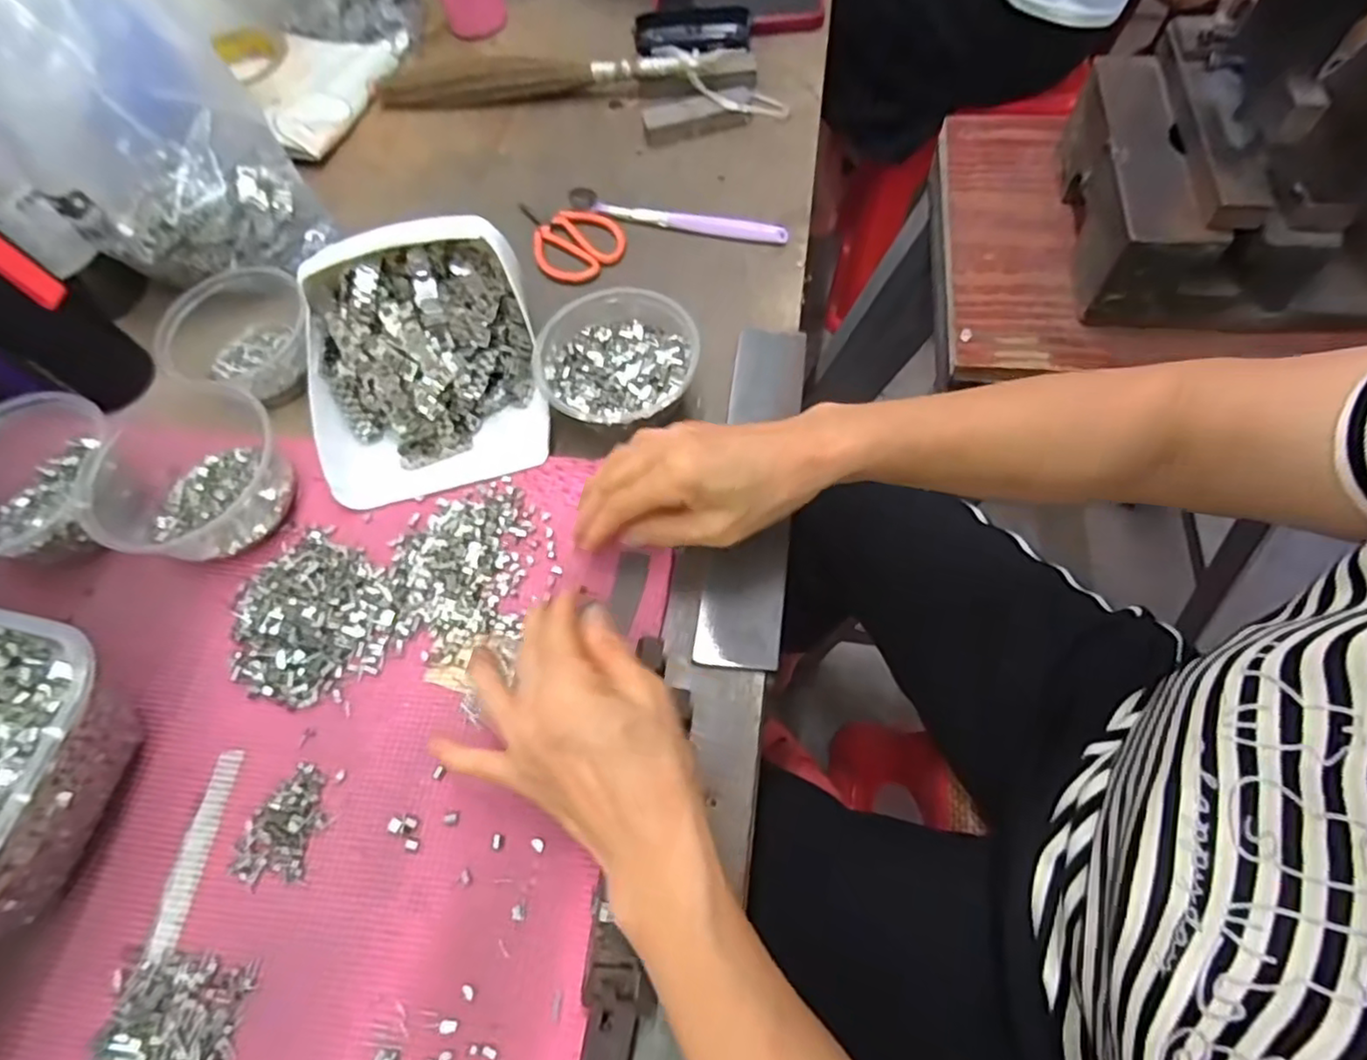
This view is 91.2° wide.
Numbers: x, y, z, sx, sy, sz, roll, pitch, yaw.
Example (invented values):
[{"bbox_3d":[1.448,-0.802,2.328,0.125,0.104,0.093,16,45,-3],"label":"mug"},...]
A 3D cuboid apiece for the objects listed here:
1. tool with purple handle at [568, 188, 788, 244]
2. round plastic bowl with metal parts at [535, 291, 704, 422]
[{"bbox_3d":[-0.006,-0.251,0.539,0.180,0.011,0.016,14,66,12],"label":"tool with purple handle"},{"bbox_3d":[-0.043,-0.104,0.445,0.100,0.054,0.094,-2,64,5],"label":"round plastic bowl with metal parts"}]

